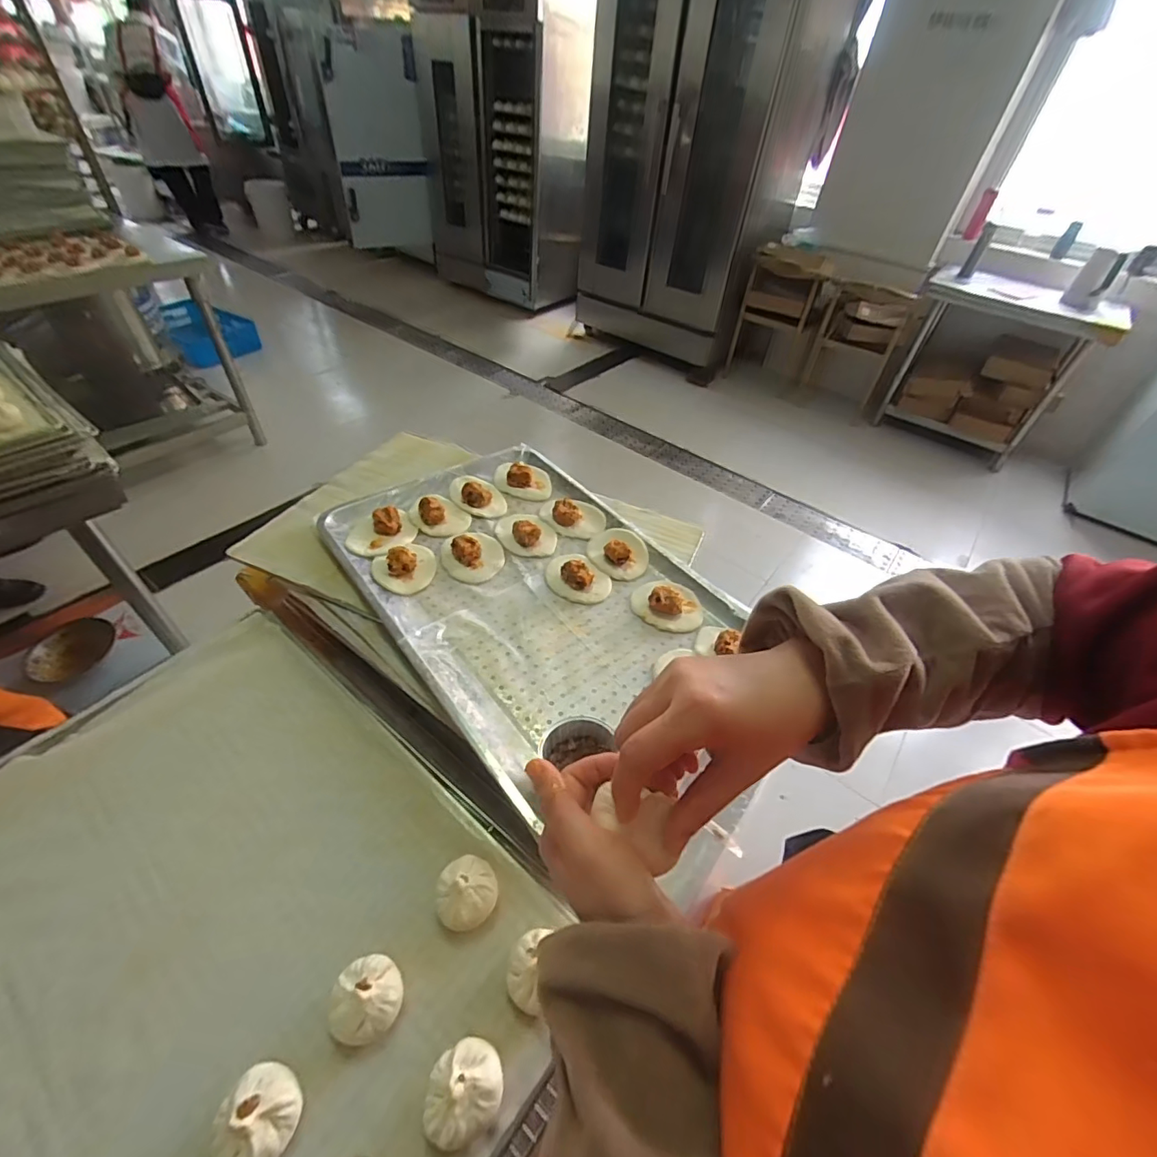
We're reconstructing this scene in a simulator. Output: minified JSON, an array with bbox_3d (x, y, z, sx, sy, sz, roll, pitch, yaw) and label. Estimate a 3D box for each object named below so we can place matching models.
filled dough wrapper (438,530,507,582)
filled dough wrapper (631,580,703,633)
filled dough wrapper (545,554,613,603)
[{"bbox_3d":[-0.154,-0.042,0.748,0.089,0.035,0.102,-10,47,-16],"label":"filled dough wrapper"},{"bbox_3d":[0.124,0.030,0.712,0.096,0.031,0.081,16,46,9],"label":"filled dough wrapper"},{"bbox_3d":[-0.003,-0.007,0.733,0.078,0.035,0.094,-29,55,-30],"label":"filled dough wrapper"}]

